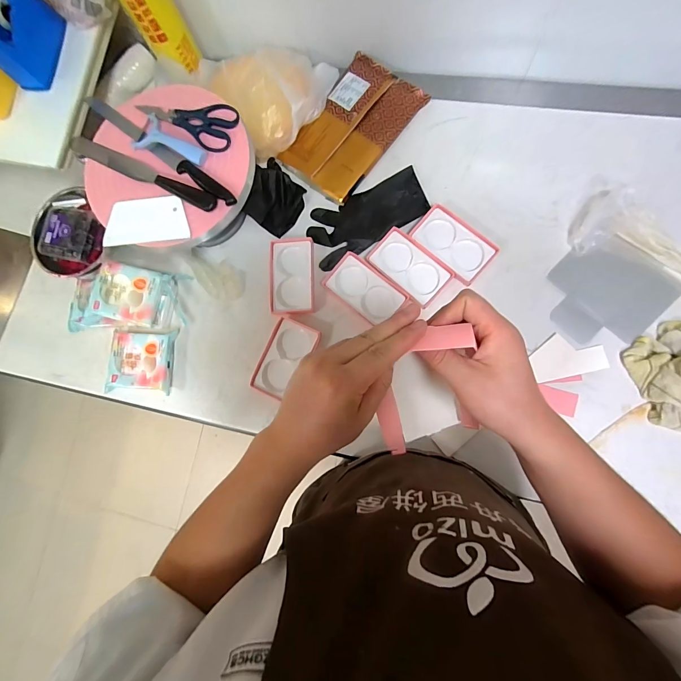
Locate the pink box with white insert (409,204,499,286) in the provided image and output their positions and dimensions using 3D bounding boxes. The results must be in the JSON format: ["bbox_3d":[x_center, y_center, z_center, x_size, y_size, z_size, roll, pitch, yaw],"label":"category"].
[{"bbox_3d":[0.211,-0.181,0.644,0.086,0.017,0.146,-44,80,1],"label":"pink box with white insert"}]

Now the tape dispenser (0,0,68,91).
[{"bbox_3d":[-0.536,-0.517,0.589,0.051,0.096,0.134,13,86,9],"label":"tape dispenser"}]

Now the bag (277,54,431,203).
[{"bbox_3d":[0.025,-0.424,0.684,0.169,0.027,0.275,40,90,10],"label":"bag"}]

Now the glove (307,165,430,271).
[{"bbox_3d":[0.051,-0.246,0.675,0.237,0.010,0.122,-27,81,4],"label":"glove"}]

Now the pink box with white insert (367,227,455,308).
[{"bbox_3d":[0.128,-0.136,0.645,0.145,0.016,0.085,43,91,10],"label":"pink box with white insert"}]

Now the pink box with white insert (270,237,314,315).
[{"bbox_3d":[-0.094,-0.126,0.669,0.082,0.022,0.149,-1,84,7],"label":"pink box with white insert"}]

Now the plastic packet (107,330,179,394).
[{"bbox_3d":[-0.385,0.039,0.672,0.118,0.034,0.116,0,84,8],"label":"plastic packet"}]

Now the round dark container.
[{"bbox_3d":[-0.546,-0.208,0.700,0.162,0.045,0.183,-28,81,4],"label":"round dark container"}]

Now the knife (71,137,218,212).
[{"bbox_3d":[-0.335,-0.283,0.581,0.295,0.011,0.031,27,88,9],"label":"knife"}]

